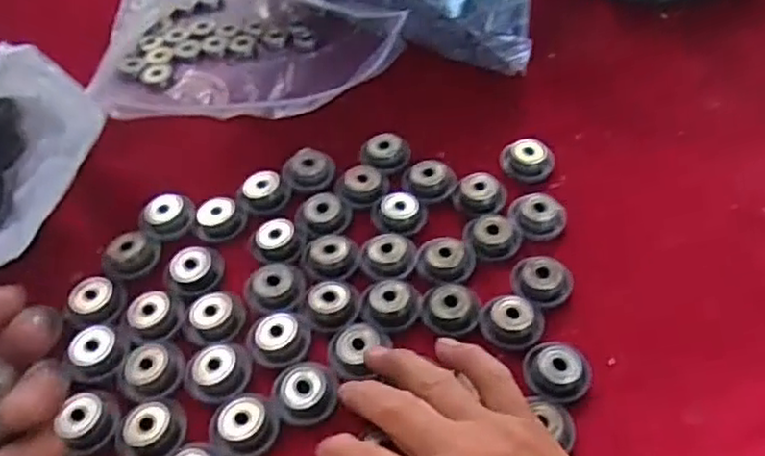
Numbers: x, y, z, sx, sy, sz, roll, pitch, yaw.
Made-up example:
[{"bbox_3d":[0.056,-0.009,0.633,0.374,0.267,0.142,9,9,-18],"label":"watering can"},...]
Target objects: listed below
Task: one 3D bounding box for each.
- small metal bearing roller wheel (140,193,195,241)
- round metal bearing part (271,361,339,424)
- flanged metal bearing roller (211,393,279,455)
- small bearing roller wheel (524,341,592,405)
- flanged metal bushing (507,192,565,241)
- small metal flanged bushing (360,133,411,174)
[{"bbox_3d":[-0.135,-0.006,0.436,0.031,0.011,0.033,-1,51,1],"label":"small metal bearing roller wheel"},{"bbox_3d":[-0.040,0.084,0.354,0.032,0.008,0.030,-1,51,1],"label":"round metal bearing part"},{"bbox_3d":[-0.069,0.098,0.344,0.029,0.011,0.031,-1,51,1],"label":"flanged metal bearing roller"},{"bbox_3d":[0.091,0.075,0.360,0.033,0.013,0.035,-1,51,1],"label":"small bearing roller wheel"},{"bbox_3d":[0.097,-0.009,0.430,0.032,0.013,0.030,-1,51,1],"label":"flanged metal bushing"},{"bbox_3d":[0.002,-0.051,0.466,0.029,0.014,0.025,22,55,19],"label":"small metal flanged bushing"}]

